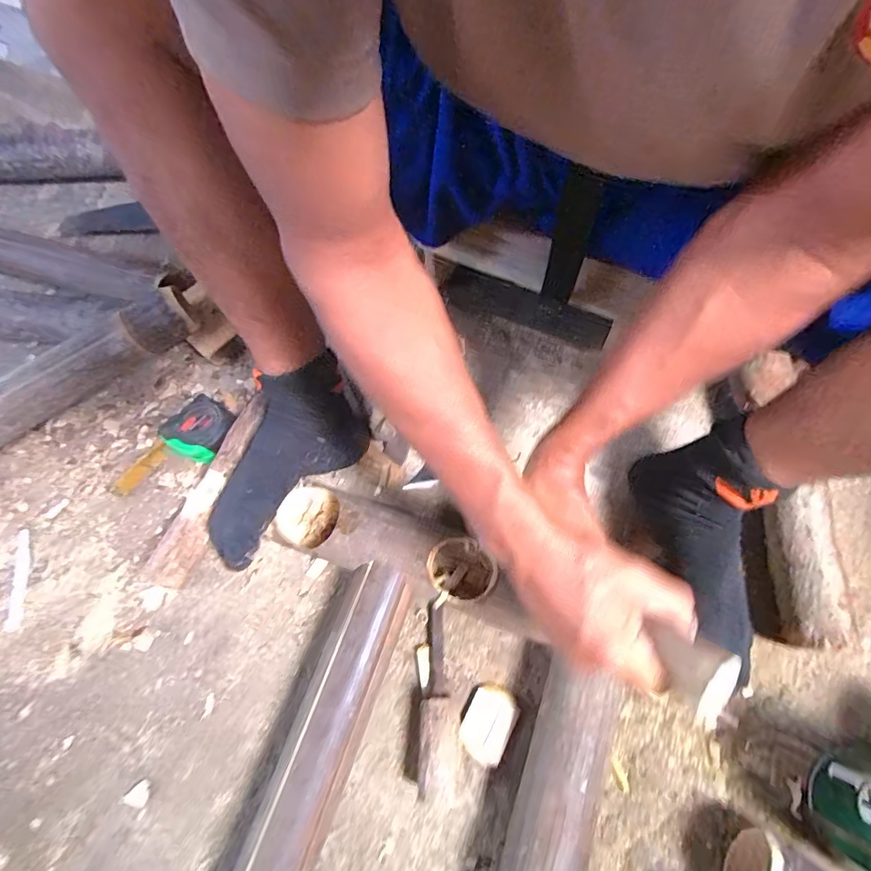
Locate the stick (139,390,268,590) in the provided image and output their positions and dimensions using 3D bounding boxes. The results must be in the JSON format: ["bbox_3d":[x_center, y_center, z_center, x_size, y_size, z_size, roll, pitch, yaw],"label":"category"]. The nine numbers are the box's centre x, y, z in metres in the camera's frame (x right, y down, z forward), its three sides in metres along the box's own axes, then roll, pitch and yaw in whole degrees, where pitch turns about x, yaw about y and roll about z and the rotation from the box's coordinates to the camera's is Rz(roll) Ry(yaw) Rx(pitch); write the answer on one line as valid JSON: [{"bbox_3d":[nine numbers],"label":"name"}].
[{"bbox_3d":[-0.249,0.056,0.524,0.038,0.028,0.224,17,69,12],"label":"stick"}]

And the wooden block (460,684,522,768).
[{"bbox_3d":[0.052,0.279,0.454,0.044,0.013,0.063,25,71,15],"label":"wooden block"}]

